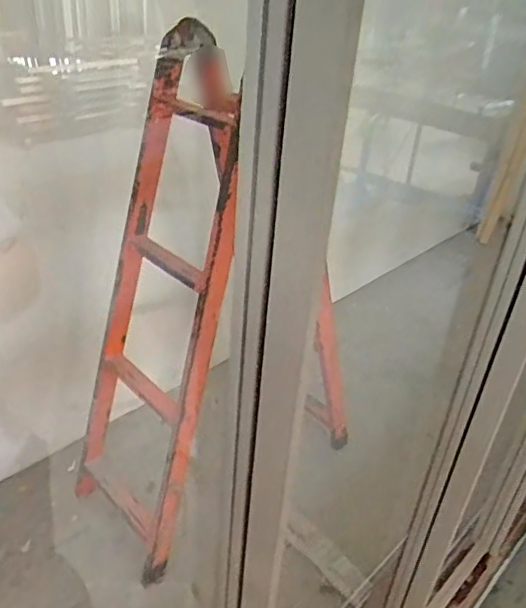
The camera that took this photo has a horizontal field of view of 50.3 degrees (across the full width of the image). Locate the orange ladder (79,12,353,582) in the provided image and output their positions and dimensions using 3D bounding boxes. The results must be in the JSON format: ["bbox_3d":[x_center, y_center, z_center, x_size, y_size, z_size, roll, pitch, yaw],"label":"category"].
[{"bbox_3d":[-0.103,0.000,1.569,0.844,1.274,0.495,-23,42,-37],"label":"orange ladder"}]

